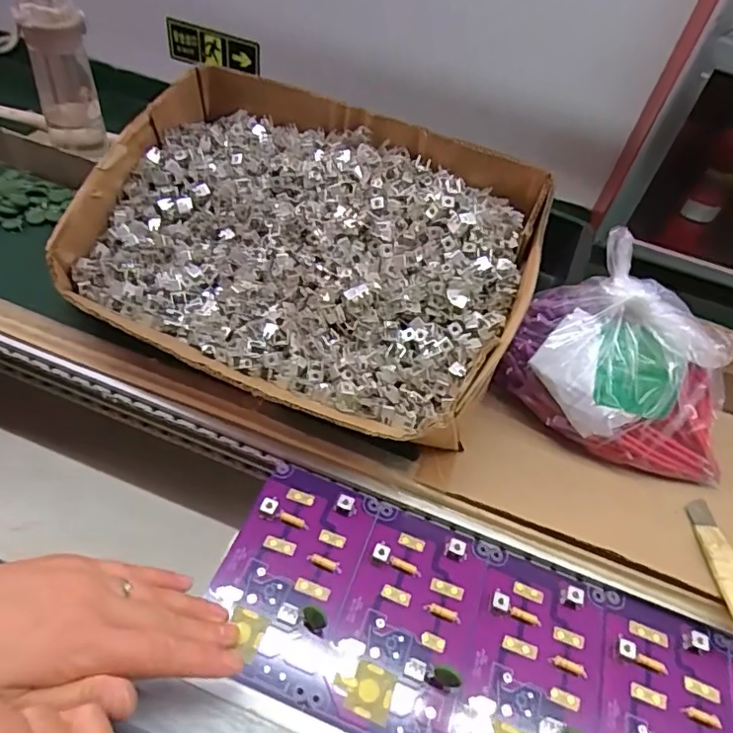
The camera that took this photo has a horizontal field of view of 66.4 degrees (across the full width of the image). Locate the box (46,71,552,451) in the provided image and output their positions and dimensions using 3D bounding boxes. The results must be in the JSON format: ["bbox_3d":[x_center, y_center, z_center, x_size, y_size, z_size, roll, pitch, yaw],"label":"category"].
[{"bbox_3d":[-0.055,-0.112,0.475,0.378,0.070,0.290,21,58,18],"label":"box"}]

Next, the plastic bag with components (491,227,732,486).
[{"bbox_3d":[0.201,0.006,0.429,0.111,0.100,0.169,-40,60,-22],"label":"plastic bag with components"}]

